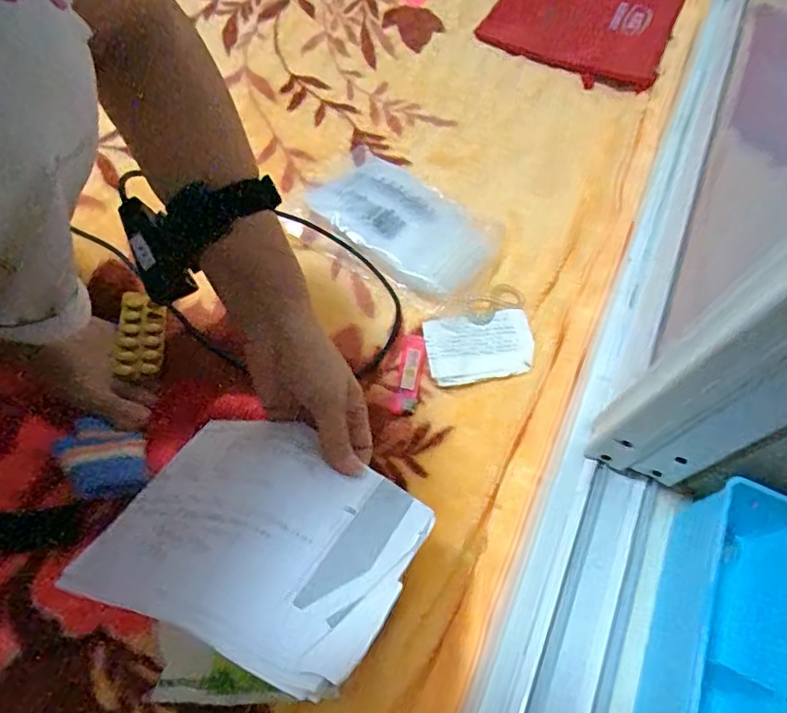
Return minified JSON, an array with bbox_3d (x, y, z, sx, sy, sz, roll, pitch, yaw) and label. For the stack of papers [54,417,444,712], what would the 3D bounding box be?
[{"bbox_3d":[-0.086,0.106,0.348,0.193,0.041,0.145,16,34,22],"label":"stack of papers"}]

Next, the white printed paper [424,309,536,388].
[{"bbox_3d":[0.083,-0.010,0.550,0.104,0.005,0.071,-7,62,-9],"label":"white printed paper"}]

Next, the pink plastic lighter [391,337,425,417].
[{"bbox_3d":[0.014,0.016,0.523,0.021,0.009,0.077,8,59,3],"label":"pink plastic lighter"}]

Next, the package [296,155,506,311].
[{"bbox_3d":[0.017,-0.144,0.627,0.211,0.021,0.145,38,65,19],"label":"package"}]

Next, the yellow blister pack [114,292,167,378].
[{"bbox_3d":[-0.235,-0.022,0.527,0.044,0.011,0.083,-4,59,-5],"label":"yellow blister pack"}]

